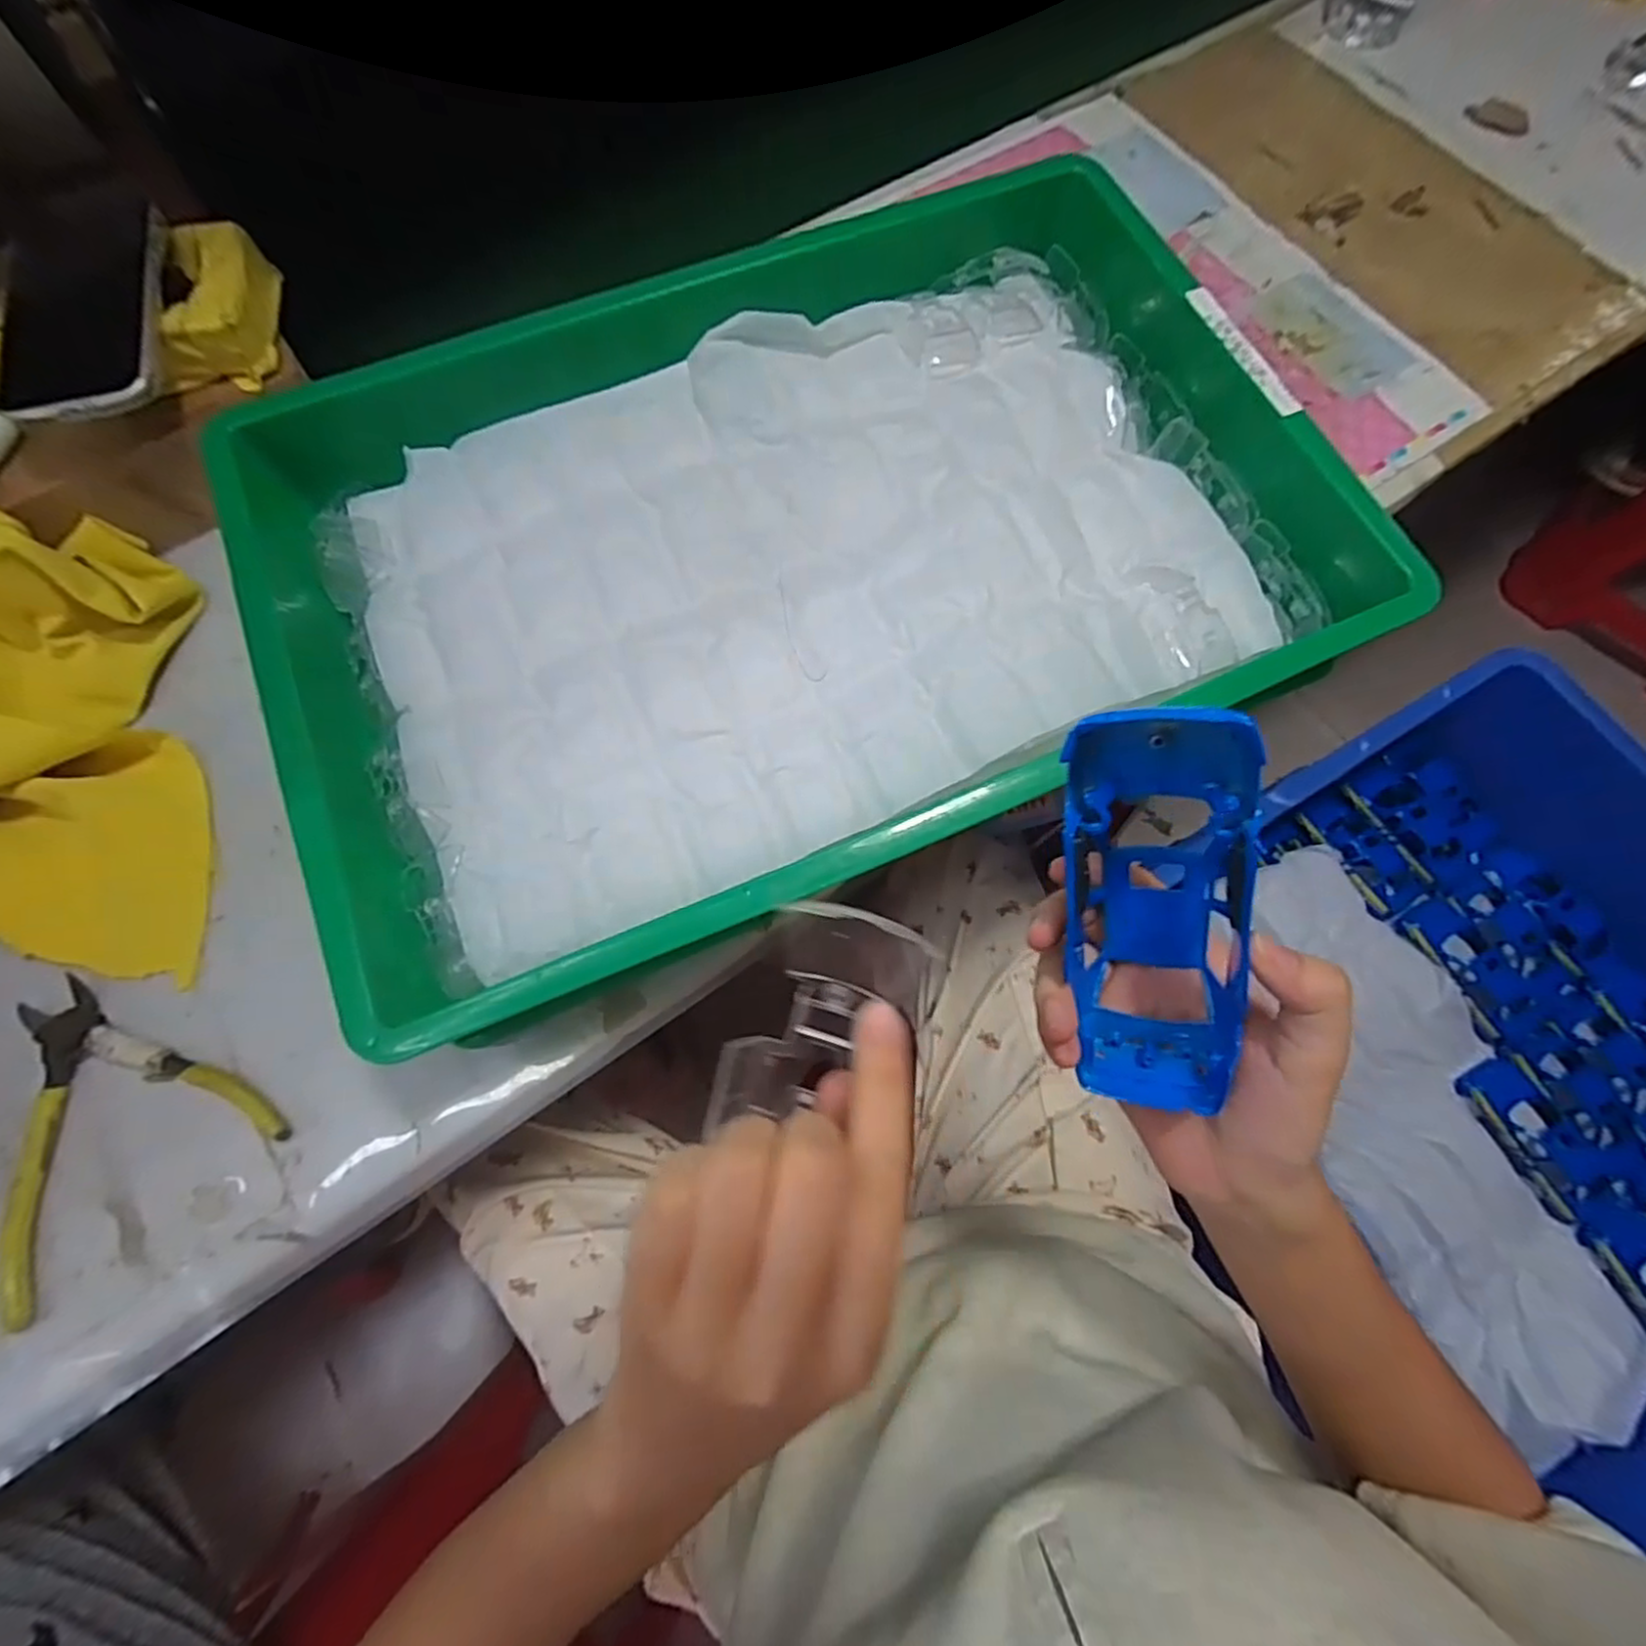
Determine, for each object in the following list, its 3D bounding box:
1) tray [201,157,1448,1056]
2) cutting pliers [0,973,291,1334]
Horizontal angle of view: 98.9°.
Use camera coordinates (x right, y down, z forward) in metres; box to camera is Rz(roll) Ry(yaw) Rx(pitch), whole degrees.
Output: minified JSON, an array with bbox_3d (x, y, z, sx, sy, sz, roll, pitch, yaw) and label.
[{"bbox_3d":[-0.017,-0.172,0.408,0.556,0.078,0.411,-22,75,-7],"label":"tray"},{"bbox_3d":[-0.353,0.139,0.341,0.127,0.012,0.134,-39,76,-12],"label":"cutting pliers"}]

